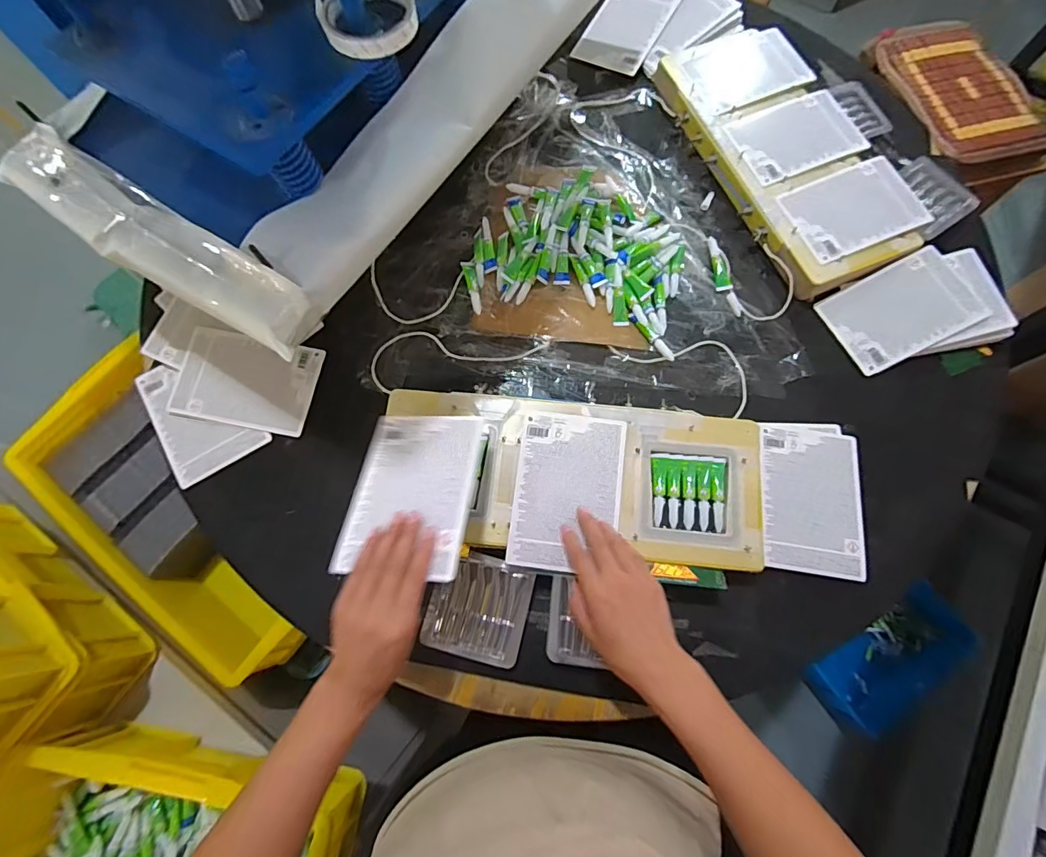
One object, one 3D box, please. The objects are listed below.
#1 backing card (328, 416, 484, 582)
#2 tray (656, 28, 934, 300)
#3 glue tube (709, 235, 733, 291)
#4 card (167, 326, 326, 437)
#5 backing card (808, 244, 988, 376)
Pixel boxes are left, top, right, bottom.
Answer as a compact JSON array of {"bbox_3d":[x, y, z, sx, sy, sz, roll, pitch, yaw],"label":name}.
[{"bbox_3d":[-0.107,0.059,0.458,0.120,0.008,0.163,-1,56,15],"label":"backing card"},{"bbox_3d":[0.368,-0.393,0.670,0.206,0.044,0.426,-22,73,-6],"label":"tray"},{"bbox_3d":[0.267,-0.222,0.644,0.022,0.009,0.083,-5,72,0],"label":"glue tube"},{"bbox_3d":[-0.344,-0.059,0.592,0.168,0.011,0.115,11,78,1],"label":"card"},{"bbox_3d":[0.486,-0.153,0.608,0.170,0.009,0.115,-27,74,4],"label":"backing card"}]

